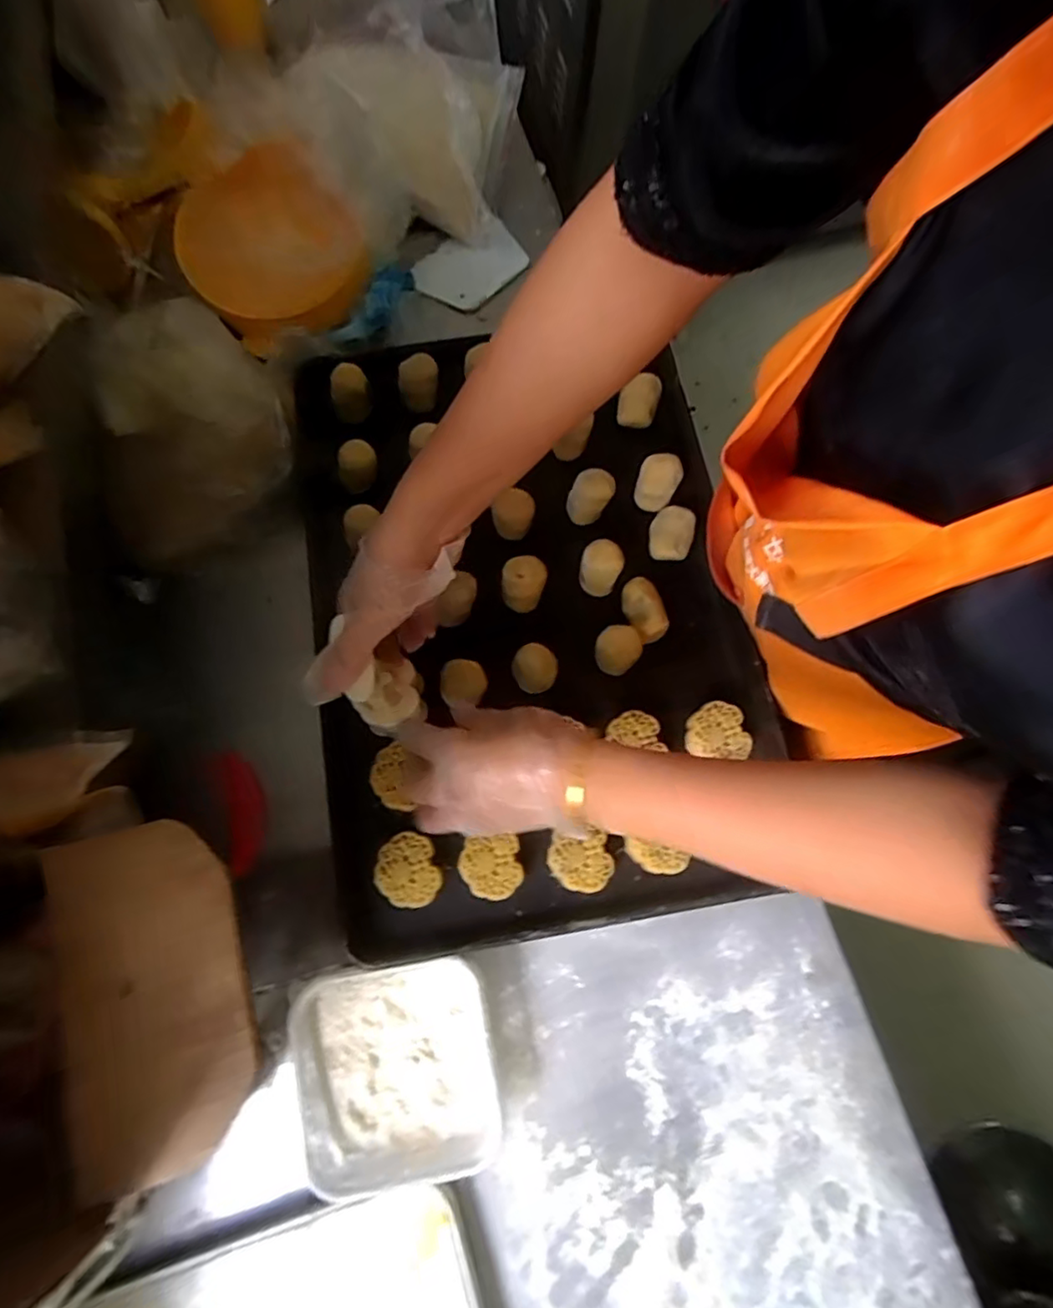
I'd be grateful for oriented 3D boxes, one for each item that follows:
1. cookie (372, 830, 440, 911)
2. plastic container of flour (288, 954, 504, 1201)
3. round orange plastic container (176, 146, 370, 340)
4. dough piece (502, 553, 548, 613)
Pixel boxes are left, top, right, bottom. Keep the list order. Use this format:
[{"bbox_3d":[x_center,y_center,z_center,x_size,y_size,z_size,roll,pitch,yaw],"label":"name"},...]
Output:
[{"bbox_3d":[-0.101,0.182,0.517,0.053,0.004,0.059,-19,75,-7],"label":"cookie"},{"bbox_3d":[-0.106,0.343,0.519,0.163,0.068,0.156,-11,74,-5],"label":"plastic container of flour"},{"bbox_3d":[-0.278,-0.442,0.686,0.181,0.080,0.181,0,91,-3],"label":"round orange plastic container"},{"bbox_3d":[-0.003,-0.063,0.593,0.040,0.061,0.038,1,73,-2],"label":"dough piece"}]

